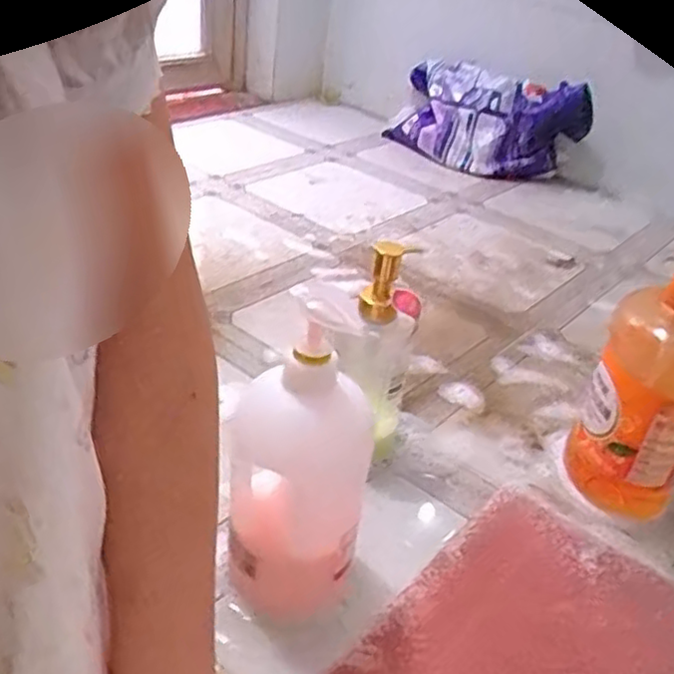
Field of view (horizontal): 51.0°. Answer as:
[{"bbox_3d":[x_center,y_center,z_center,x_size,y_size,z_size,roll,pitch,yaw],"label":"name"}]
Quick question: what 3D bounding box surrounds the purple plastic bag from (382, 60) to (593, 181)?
[{"bbox_3d":[0.281,-0.421,1.373,0.388,0.170,0.127,19,34,19],"label":"purple plastic bag"}]

